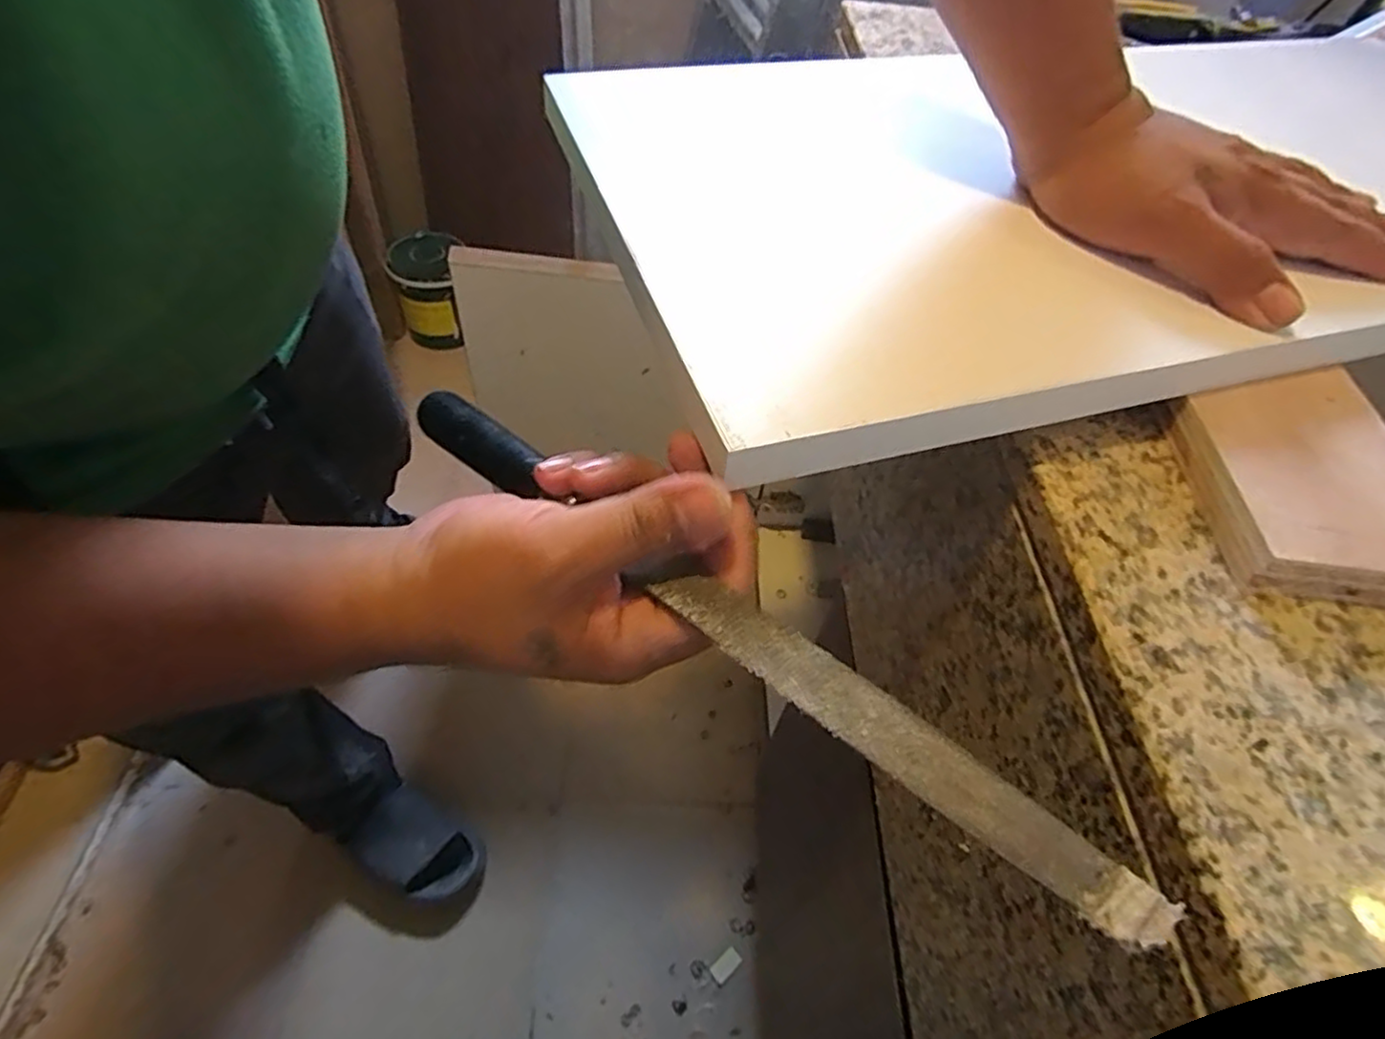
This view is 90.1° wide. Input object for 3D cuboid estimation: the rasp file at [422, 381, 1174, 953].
[{"bbox_3d":[-0.015,0.016,0.240,0.019,0.018,0.324,-35,47,-28],"label":"rasp file"}]

